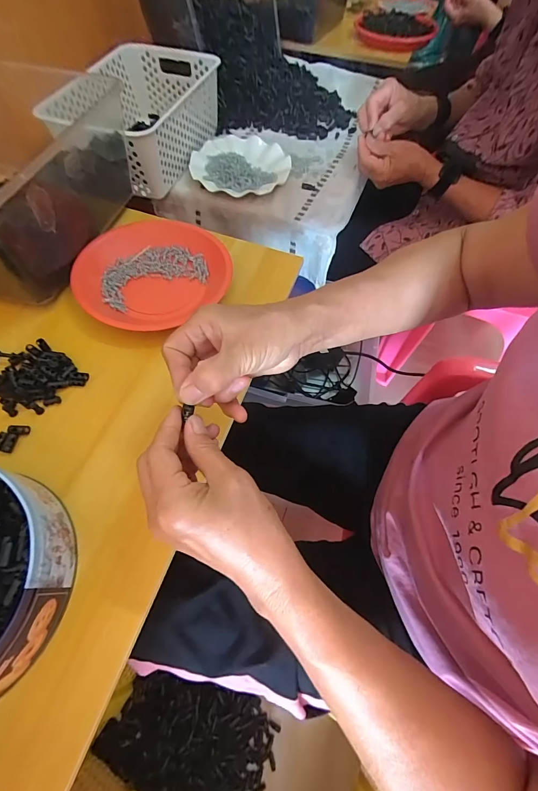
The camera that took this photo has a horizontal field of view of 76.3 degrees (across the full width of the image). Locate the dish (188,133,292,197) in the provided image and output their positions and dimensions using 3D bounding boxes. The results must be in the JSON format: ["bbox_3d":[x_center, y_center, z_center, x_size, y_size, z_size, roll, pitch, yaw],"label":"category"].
[{"bbox_3d":[-0.054,-0.443,0.651,0.187,0.019,0.185,1,61,-2],"label":"dish"}]

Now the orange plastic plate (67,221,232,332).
[{"bbox_3d":[-0.158,-0.166,0.456,0.192,0.029,0.169,-40,70,-21],"label":"orange plastic plate"}]

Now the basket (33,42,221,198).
[{"bbox_3d":[-0.245,-0.523,0.644,0.220,0.114,0.318,19,62,8],"label":"basket"}]

